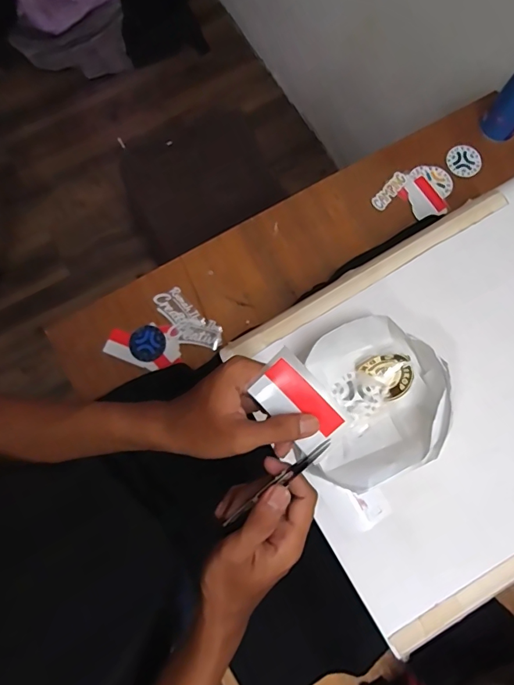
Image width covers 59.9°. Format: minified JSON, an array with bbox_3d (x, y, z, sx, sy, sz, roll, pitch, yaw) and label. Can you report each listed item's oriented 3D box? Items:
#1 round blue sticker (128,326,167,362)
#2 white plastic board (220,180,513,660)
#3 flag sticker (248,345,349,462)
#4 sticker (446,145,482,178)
[{"bbox_3d":[-0.174,0.002,0.707,0.058,0.004,0.055,0,79,-1],"label":"round blue sticker"},{"bbox_3d":[0.270,0.051,0.536,0.493,0.028,0.392,-30,81,-6],"label":"white plastic board"},{"bbox_3d":[0.035,0.050,0.355,0.045,0.006,0.083,-41,88,6],"label":"flag sticker"},{"bbox_3d":[0.364,-0.318,0.786,0.058,0.004,0.057,0,89,3],"label":"sticker"}]

